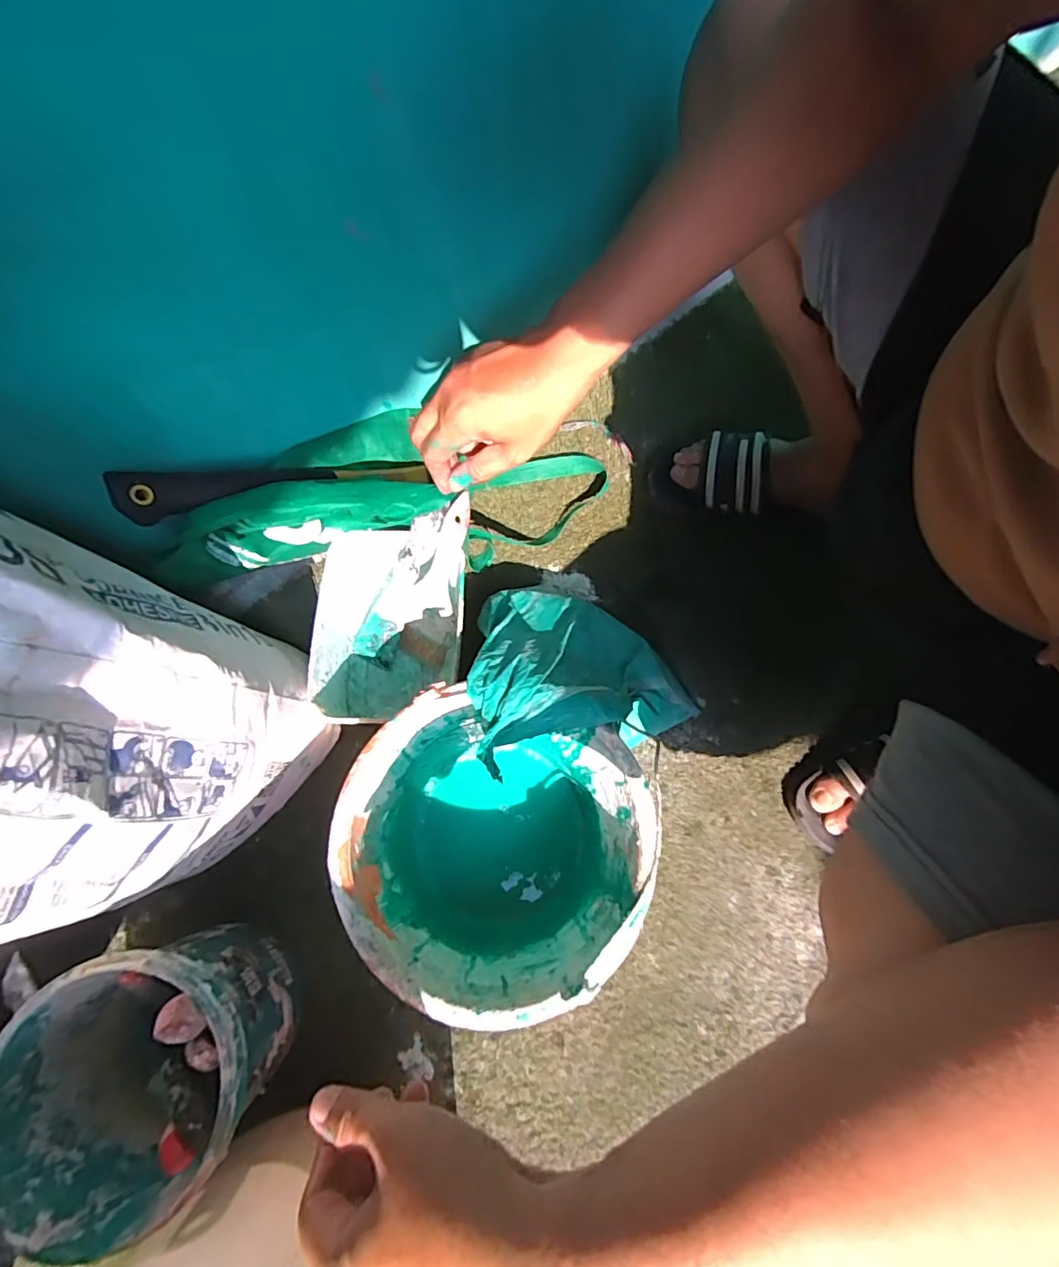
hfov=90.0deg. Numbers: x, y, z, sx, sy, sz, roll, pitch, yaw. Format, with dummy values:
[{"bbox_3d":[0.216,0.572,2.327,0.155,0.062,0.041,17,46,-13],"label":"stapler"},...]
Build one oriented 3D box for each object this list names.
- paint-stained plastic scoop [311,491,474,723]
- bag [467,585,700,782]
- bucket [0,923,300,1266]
[{"bbox_3d":[-0.141,-0.014,0.551,0.146,0.119,0.194,3,72,0],"label":"paint-stained plastic scoop"},{"bbox_3d":[0.050,0.020,0.521,0.224,0.169,0.194,-16,73,-6],"label":"bag"},{"bbox_3d":[-0.285,0.327,0.410,0.156,0.182,0.167,0,72,-1],"label":"bucket"}]

